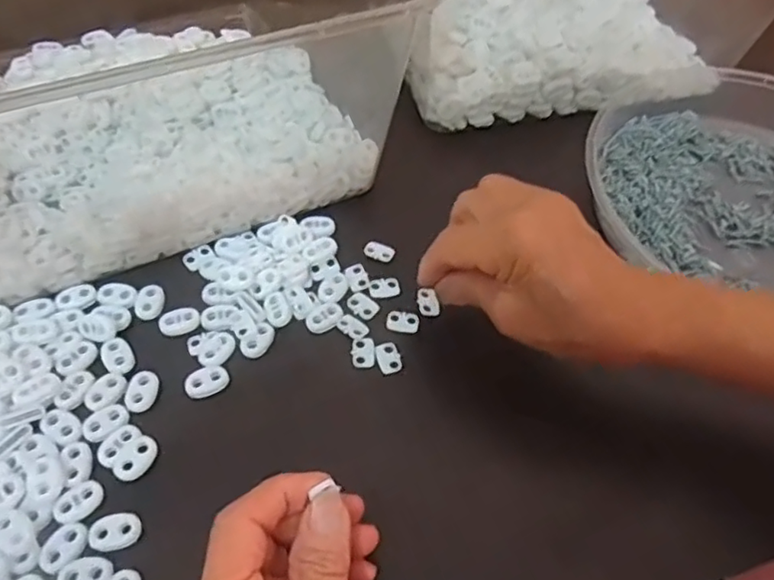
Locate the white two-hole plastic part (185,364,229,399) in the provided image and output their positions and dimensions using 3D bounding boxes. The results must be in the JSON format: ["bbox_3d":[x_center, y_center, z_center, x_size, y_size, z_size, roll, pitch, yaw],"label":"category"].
[{"bbox_3d":[-0.097,0.048,0.330,0.022,0.004,0.017,-23,60,-19],"label":"white two-hole plastic part"}]

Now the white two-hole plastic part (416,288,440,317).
[{"bbox_3d":[0.025,0.007,0.371,0.012,0.004,0.018,-6,56,-9],"label":"white two-hole plastic part"}]

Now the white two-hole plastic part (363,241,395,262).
[{"bbox_3d":[-0.005,-0.024,0.392,0.020,0.004,0.011,15,56,6],"label":"white two-hole plastic part"}]

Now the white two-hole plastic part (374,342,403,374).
[{"bbox_3d":[0.001,0.038,0.348,0.013,0.004,0.019,-10,57,-11],"label":"white two-hole plastic part"}]

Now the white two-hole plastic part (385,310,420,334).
[{"bbox_3d":[0.009,0.019,0.363,0.020,0.004,0.013,9,55,1],"label":"white two-hole plastic part"}]

